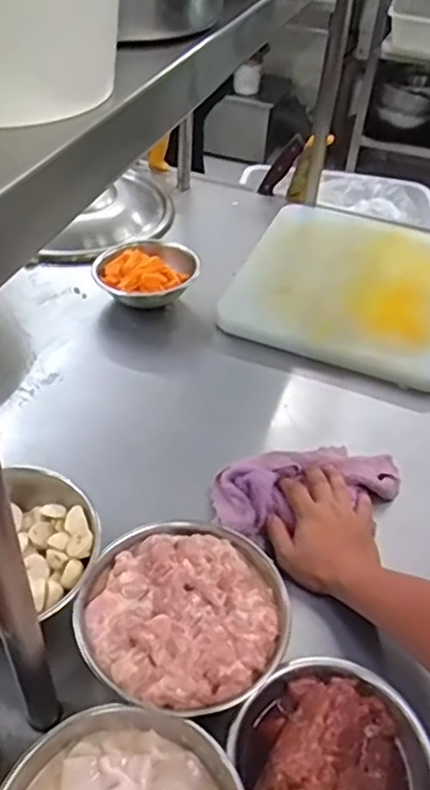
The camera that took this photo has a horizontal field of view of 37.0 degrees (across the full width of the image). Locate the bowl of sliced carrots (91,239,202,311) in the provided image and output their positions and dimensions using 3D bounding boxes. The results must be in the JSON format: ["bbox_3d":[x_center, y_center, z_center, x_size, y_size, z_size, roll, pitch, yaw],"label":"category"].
[{"bbox_3d":[-0.105,-0.180,0.999,0.156,0.065,0.119,-1,43,-7],"label":"bowl of sliced carrots"}]

